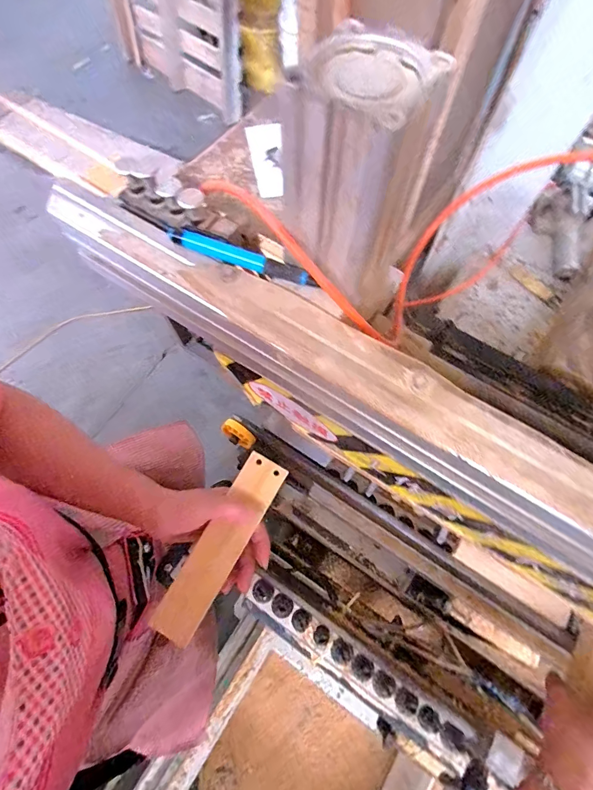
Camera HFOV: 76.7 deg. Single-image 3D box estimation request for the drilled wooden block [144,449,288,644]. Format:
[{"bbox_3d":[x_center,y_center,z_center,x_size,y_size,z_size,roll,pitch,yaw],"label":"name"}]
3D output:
[{"bbox_3d":[-0.071,0.143,0.359,0.041,0.012,0.179,30,78,11],"label":"drilled wooden block"}]

